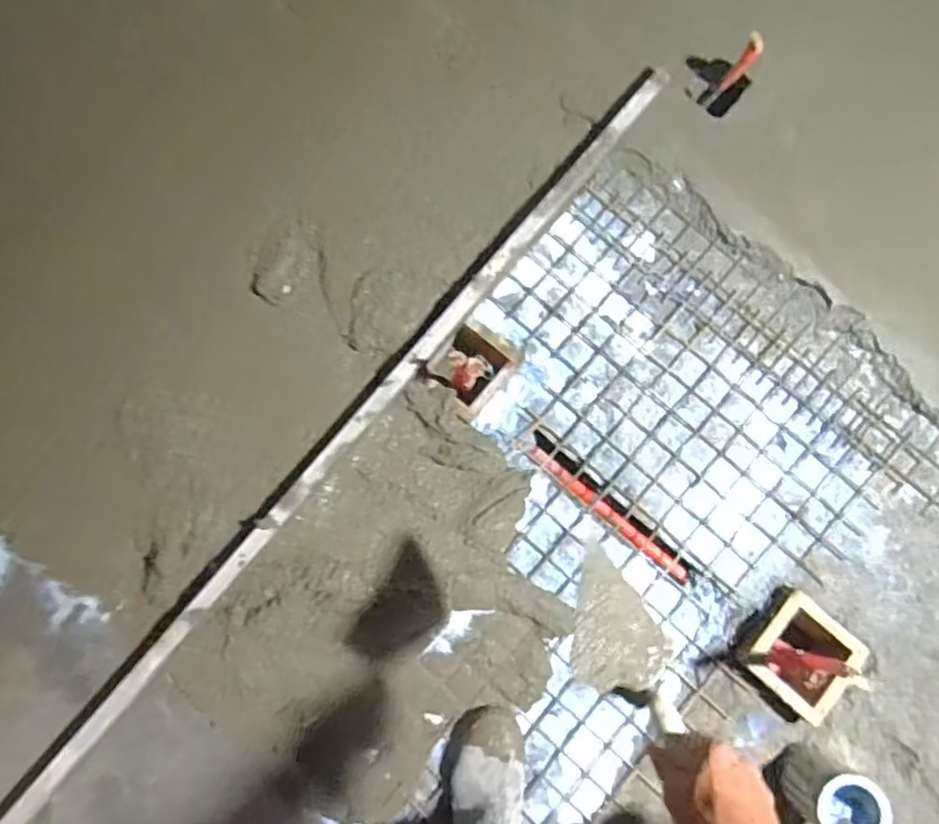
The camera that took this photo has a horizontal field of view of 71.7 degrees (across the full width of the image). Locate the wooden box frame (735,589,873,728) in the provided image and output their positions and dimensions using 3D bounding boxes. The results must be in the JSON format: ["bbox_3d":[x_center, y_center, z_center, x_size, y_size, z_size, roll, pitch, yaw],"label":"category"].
[{"bbox_3d":[0.548,0.409,1.073,0.175,0.061,0.173,41,84,4],"label":"wooden box frame"}]

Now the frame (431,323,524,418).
[{"bbox_3d":[0.004,-0.073,1.173,0.127,0.117,0.144,41,84,5],"label":"frame"}]

